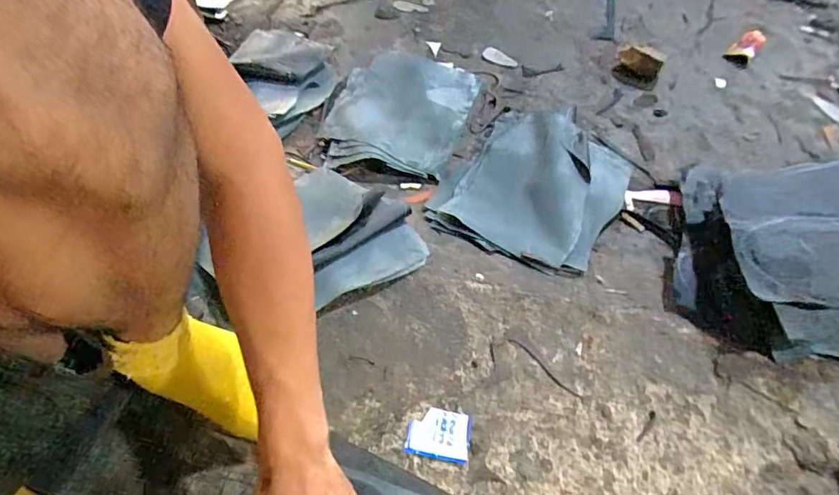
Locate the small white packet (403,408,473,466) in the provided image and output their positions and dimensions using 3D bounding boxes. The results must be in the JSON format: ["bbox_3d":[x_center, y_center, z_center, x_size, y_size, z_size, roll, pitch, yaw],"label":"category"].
[{"bbox_3d":[0.021,0.199,0.526,0.064,0.007,0.049,9,56,8],"label":"small white packet"}]

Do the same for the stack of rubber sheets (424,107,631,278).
[{"bbox_3d":[0.176,-0.095,0.753,0.243,0.049,0.304,28,60,19],"label":"stack of rubber sheets"}]

